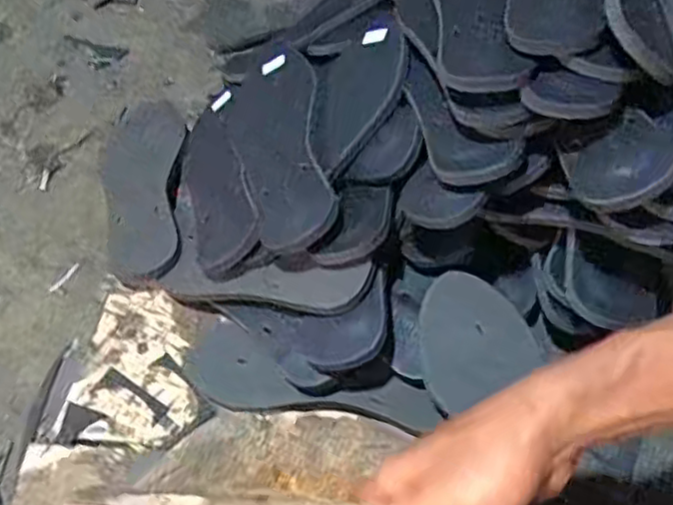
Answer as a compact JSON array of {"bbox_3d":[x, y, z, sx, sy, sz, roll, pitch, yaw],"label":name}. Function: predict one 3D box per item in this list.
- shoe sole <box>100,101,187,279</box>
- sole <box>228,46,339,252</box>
[{"bbox_3d":[-0.193,-0.073,0.686,0.080,0.014,0.228,-12,51,5],"label":"shoe sole"},{"bbox_3d":[-0.048,-0.104,0.612,0.095,0.014,0.236,-38,47,20],"label":"sole"}]

